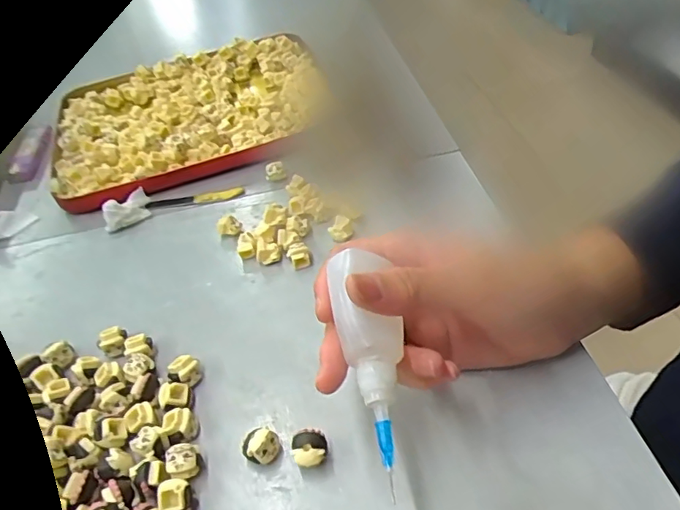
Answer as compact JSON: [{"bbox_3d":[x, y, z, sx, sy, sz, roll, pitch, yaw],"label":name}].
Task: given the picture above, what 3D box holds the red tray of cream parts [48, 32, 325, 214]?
[{"bbox_3d":[-0.134,-0.135,0.504,0.248,0.031,0.209,-19,45,-9],"label":"red tray of cream parts"}]

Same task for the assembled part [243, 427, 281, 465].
[{"bbox_3d":[-0.037,0.091,0.259,0.017,0.015,0.016,-5,45,5],"label":"assembled part"}]

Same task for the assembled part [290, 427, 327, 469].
[{"bbox_3d":[-0.014,0.091,0.253,0.016,0.016,0.016,-5,45,5],"label":"assembled part"}]

